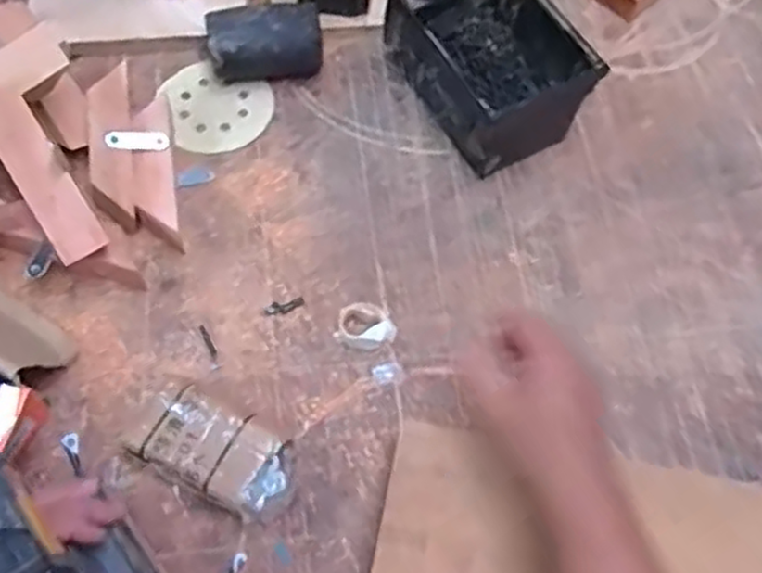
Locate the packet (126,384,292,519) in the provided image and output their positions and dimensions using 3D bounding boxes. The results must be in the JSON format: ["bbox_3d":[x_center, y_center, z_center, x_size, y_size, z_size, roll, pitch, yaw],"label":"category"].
[{"bbox_3d":[-0.130,0.131,0.574,0.127,0.048,0.075,26,66,10],"label":"packet"}]

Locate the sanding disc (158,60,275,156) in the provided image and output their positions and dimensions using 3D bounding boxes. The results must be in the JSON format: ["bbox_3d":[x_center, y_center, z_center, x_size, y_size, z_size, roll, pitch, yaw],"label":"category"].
[{"bbox_3d":[-0.170,-0.191,0.754,0.106,0.009,0.115,1,64,-2],"label":"sanding disc"}]

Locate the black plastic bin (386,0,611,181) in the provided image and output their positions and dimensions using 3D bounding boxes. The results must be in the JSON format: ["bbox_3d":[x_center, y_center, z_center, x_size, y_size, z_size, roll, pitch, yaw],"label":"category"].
[{"bbox_3d":[0.106,-0.226,0.733,0.135,0.104,0.191,-26,68,-14],"label":"black plastic bin"}]

